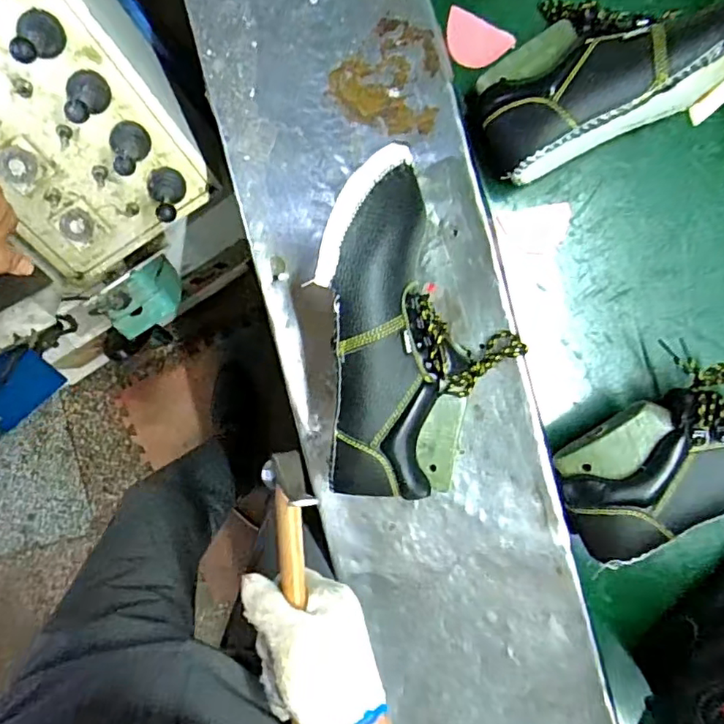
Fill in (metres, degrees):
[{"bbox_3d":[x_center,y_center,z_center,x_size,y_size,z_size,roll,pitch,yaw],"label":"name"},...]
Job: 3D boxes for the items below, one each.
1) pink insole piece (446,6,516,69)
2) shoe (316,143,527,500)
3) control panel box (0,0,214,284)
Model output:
[{"bbox_3d":[0.111,-0.319,0.574,0.069,0.009,0.043,31,95,7],"label":"pink insole piece"},{"bbox_3d":[0.051,-0.030,0.504,0.164,0.105,0.294,0,91,8],"label":"shoe"},{"bbox_3d":[-0.343,-0.286,0.624,0.233,0.228,0.338,-32,128,6],"label":"control panel box"}]

